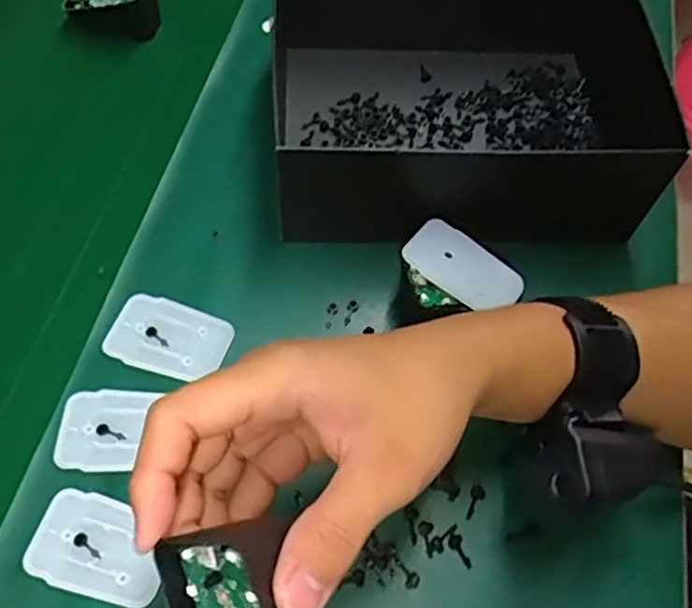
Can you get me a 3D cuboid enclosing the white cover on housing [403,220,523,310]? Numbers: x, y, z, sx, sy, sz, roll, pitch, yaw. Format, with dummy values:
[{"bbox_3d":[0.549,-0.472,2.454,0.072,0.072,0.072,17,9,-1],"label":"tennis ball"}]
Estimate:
[{"bbox_3d":[0.068,-0.021,0.391,0.066,0.006,0.041,37,60,4],"label":"white cover on housing"}]

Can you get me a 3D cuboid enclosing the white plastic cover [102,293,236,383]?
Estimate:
[{"bbox_3d":[-0.103,0.019,0.394,0.067,0.004,0.045,19,61,7],"label":"white plastic cover"}]

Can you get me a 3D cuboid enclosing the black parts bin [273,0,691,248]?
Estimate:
[{"bbox_3d":[0.073,-0.141,0.452,0.238,0.086,0.194,-1,61,-5],"label":"black parts bin"}]

